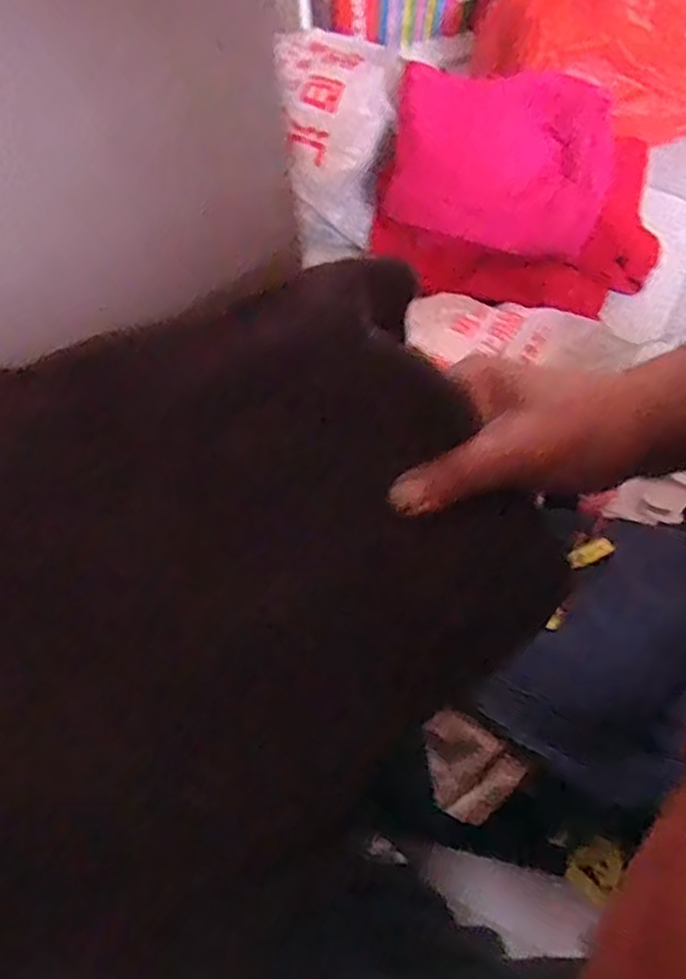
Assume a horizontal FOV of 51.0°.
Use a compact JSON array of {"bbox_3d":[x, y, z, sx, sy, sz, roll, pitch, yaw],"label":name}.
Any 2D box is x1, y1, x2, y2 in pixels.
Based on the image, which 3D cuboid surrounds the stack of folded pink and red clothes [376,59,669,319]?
[{"bbox_3d":[0.200,-0.331,0.796,0.315,0.228,0.086,5,37,3],"label":"stack of folded pink and red clothes"}]

